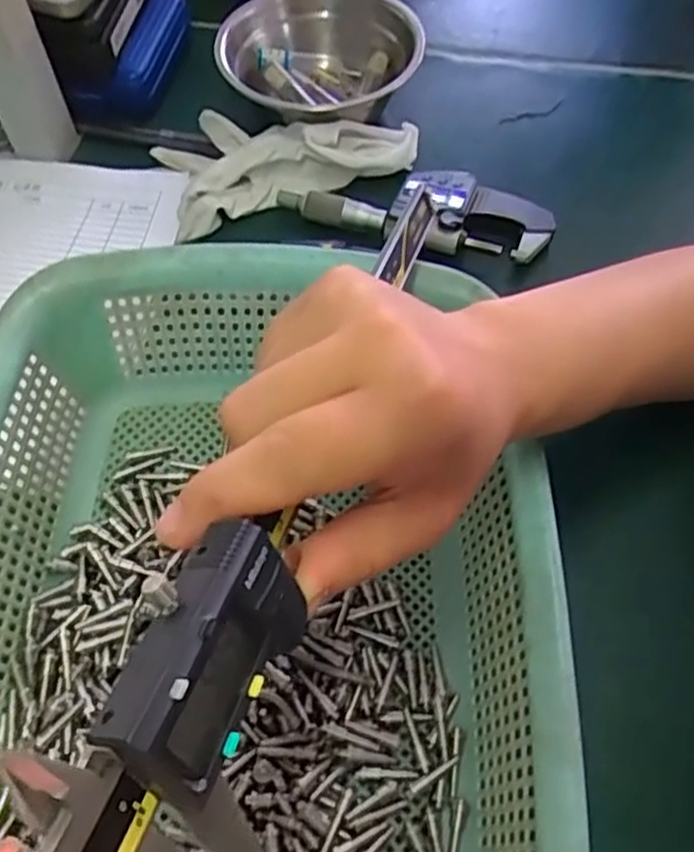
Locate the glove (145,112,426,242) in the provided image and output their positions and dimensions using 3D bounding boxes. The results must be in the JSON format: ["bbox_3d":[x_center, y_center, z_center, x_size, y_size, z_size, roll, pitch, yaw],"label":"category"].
[{"bbox_3d":[-0.038,-0.177,0.472,0.161,0.033,0.081,-16,59,-10],"label":"glove"}]

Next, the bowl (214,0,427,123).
[{"bbox_3d":[-0.011,-0.243,0.489,0.108,0.055,0.139,36,66,20],"label":"bowl"}]

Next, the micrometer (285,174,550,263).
[{"bbox_3d":[0.042,-0.130,0.446,0.162,0.030,0.052,7,58,4],"label":"micrometer"}]

